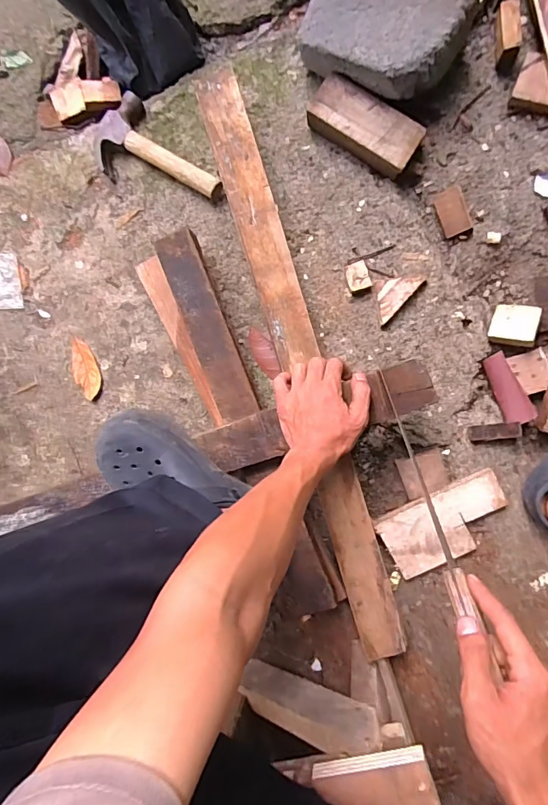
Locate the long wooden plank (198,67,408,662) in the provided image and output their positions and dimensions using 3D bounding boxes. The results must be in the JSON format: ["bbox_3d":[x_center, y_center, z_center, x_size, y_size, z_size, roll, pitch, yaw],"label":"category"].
[{"bbox_3d":[0.037,-0.051,0.600,0.059,0.027,0.786,-16,90,10],"label":"long wooden plank"}]

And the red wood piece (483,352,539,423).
[{"bbox_3d":[0.321,-0.019,0.623,0.037,0.007,0.099,-27,80,23],"label":"red wood piece"}]

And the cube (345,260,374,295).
[{"bbox_3d":[0.120,-0.176,0.644,0.031,0.020,0.040,-21,89,10],"label":"cube"}]

